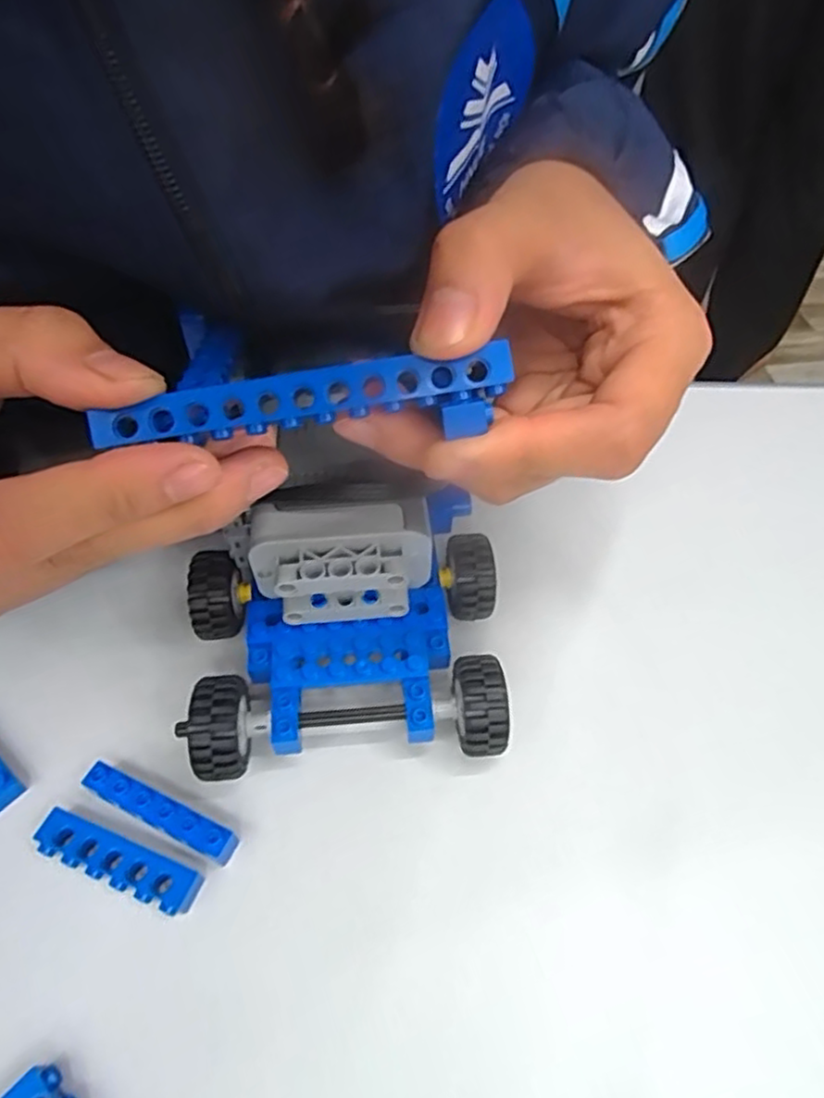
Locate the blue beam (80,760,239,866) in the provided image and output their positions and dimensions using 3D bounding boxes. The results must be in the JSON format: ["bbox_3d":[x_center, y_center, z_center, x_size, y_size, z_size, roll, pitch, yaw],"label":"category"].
[{"bbox_3d":[-0.073,0.076,0.194,0.048,0.009,0.008,22,55,15],"label":"blue beam"}]

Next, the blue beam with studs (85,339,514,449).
[{"bbox_3d":[-0.025,-0.032,0.149,0.091,0.011,0.013,-7,52,1],"label":"blue beam with studs"}]

